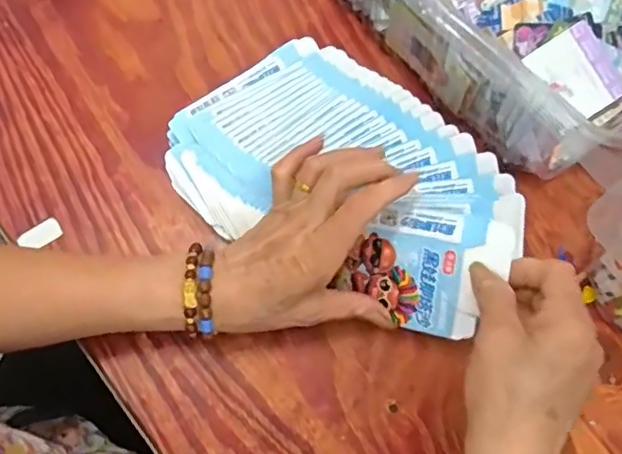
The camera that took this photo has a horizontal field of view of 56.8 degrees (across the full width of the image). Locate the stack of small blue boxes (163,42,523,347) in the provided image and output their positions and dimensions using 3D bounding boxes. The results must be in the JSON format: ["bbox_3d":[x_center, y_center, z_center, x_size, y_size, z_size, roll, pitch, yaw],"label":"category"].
[{"bbox_3d":[0.028,-0.040,0.405,0.242,0.060,0.159,34,76,9],"label":"stack of small blue boxes"}]

